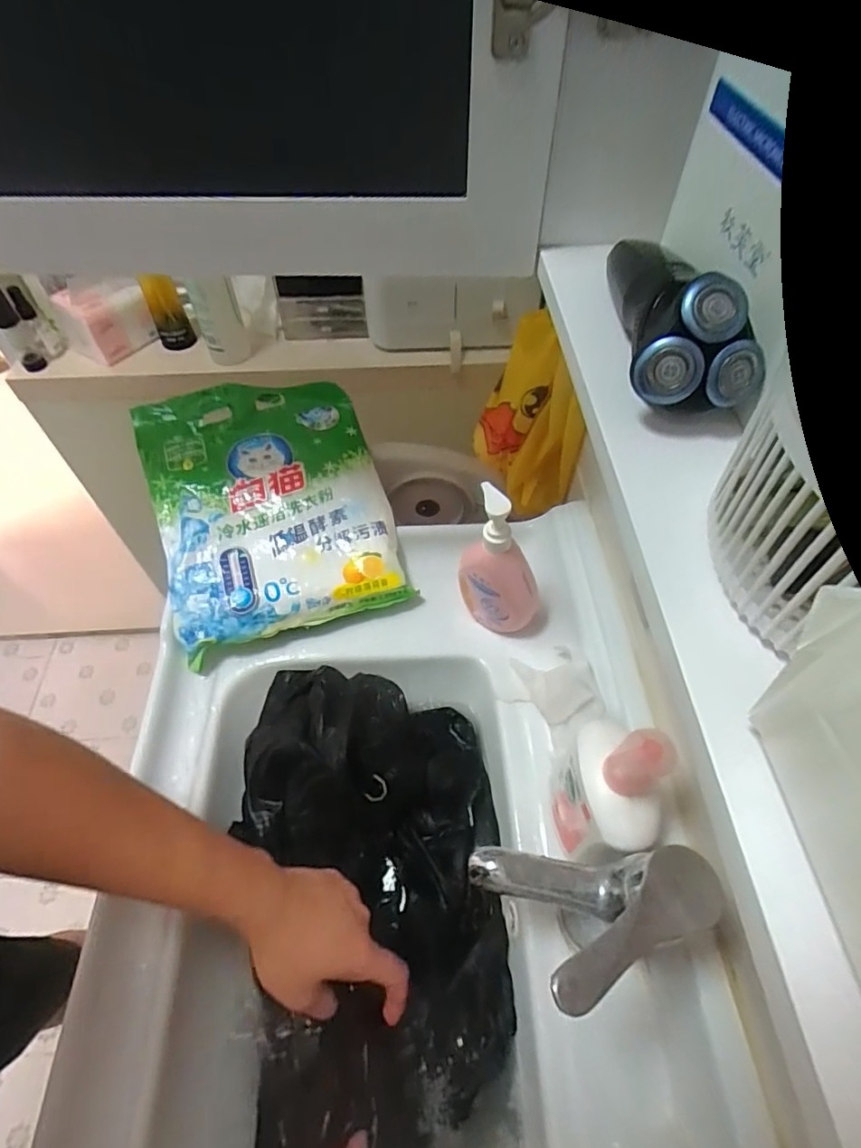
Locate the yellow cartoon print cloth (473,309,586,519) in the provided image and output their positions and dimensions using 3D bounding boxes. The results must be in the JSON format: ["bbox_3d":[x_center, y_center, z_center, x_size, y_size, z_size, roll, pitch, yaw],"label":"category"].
[{"bbox_3d":[0.117,-0.197,0.700,0.060,0.216,0.163,-31,60,-20],"label":"yellow cartoon print cloth"}]

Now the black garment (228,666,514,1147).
[{"bbox_3d":[-0.052,0.272,0.487,0.228,0.104,0.365,-3,54,-2],"label":"black garment"}]

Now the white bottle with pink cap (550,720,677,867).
[{"bbox_3d":[0.135,0.162,0.422,0.060,0.144,0.097,-12,55,-8],"label":"white bottle with pink cap"}]

